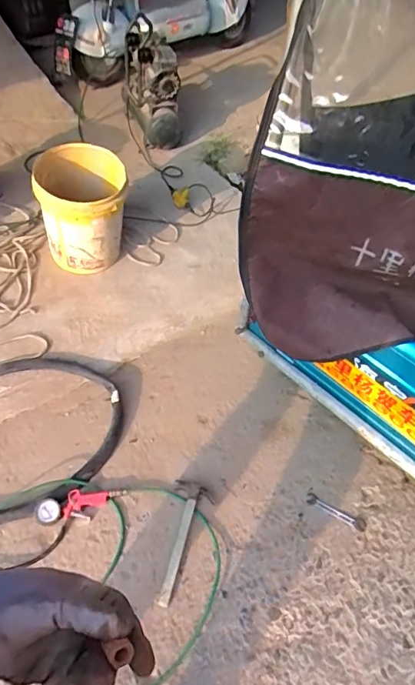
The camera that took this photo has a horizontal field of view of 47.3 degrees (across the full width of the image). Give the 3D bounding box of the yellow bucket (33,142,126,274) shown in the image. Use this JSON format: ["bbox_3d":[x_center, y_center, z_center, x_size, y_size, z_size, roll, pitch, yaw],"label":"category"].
[{"bbox_3d":[-0.457,-0.475,1.798,0.314,0.391,0.350,-9,51,-13],"label":"yellow bucket"}]

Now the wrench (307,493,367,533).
[{"bbox_3d":[0.379,0.496,1.391,0.179,0.004,0.040,25,53,17],"label":"wrench"}]

